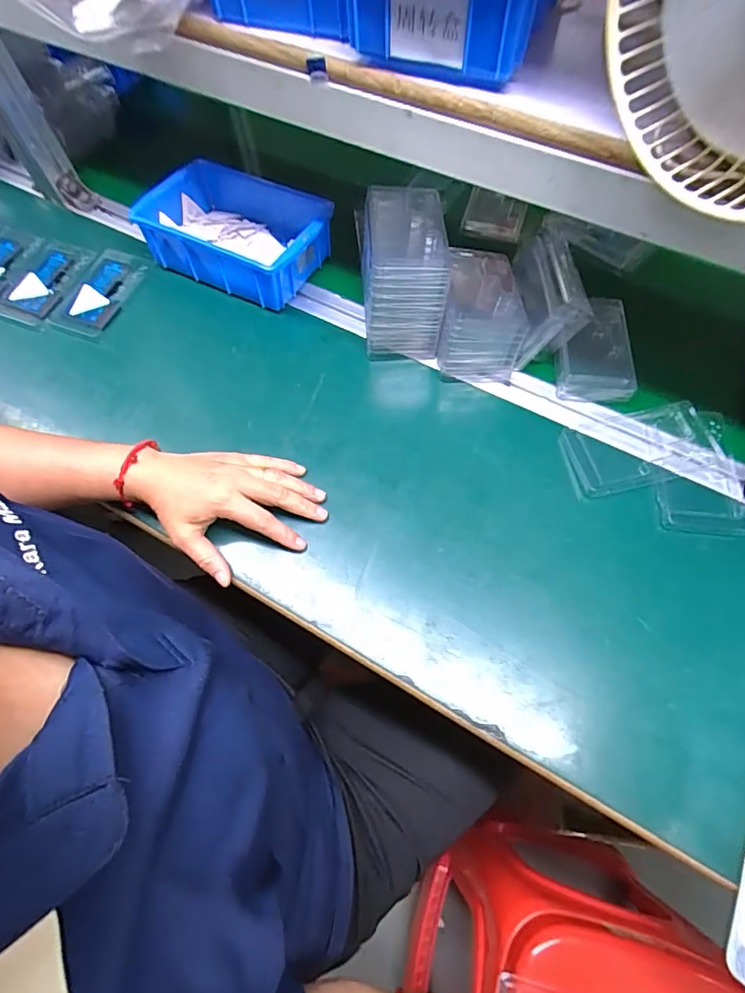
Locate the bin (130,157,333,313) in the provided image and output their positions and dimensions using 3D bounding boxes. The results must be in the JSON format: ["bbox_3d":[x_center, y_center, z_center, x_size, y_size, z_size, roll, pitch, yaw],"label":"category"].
[{"bbox_3d":[-0.154,-0.316,0.582,0.200,0.071,0.142,25,70,13],"label":"bin"}]

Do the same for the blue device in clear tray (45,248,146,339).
[{"bbox_3d":[-0.333,-0.248,0.587,0.077,0.015,0.119,17,68,10],"label":"blue device in clear tray"}]

